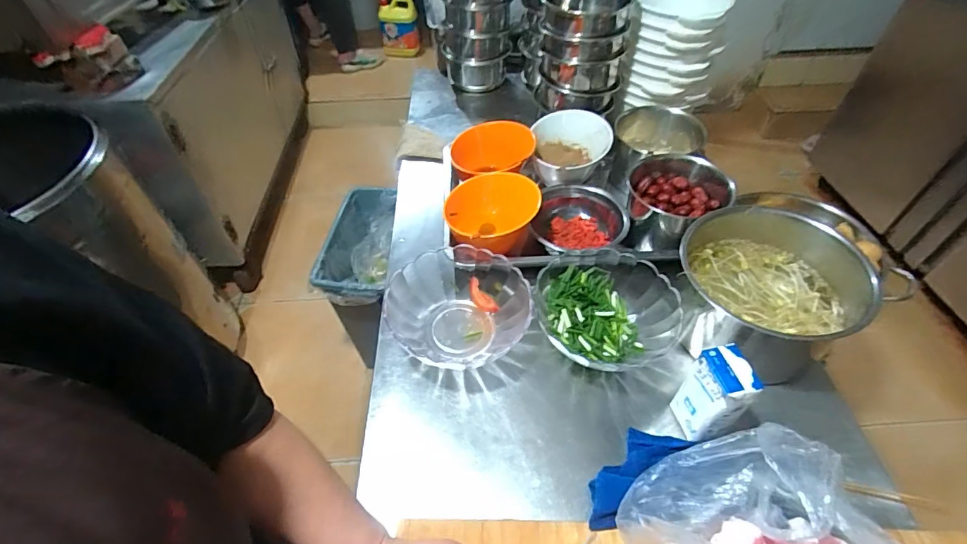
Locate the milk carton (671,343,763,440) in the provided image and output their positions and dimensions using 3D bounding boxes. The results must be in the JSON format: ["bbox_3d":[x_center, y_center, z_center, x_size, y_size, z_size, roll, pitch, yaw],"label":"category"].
[{"bbox_3d":[0.257,0.143,0.515,0.043,0.128,0.067,-12,50,-10],"label":"milk carton"}]

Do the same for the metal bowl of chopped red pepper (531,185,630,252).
[{"bbox_3d":[0.155,-0.069,0.756,0.142,0.078,0.155,0,49,0],"label":"metal bowl of chopped red pepper"}]

